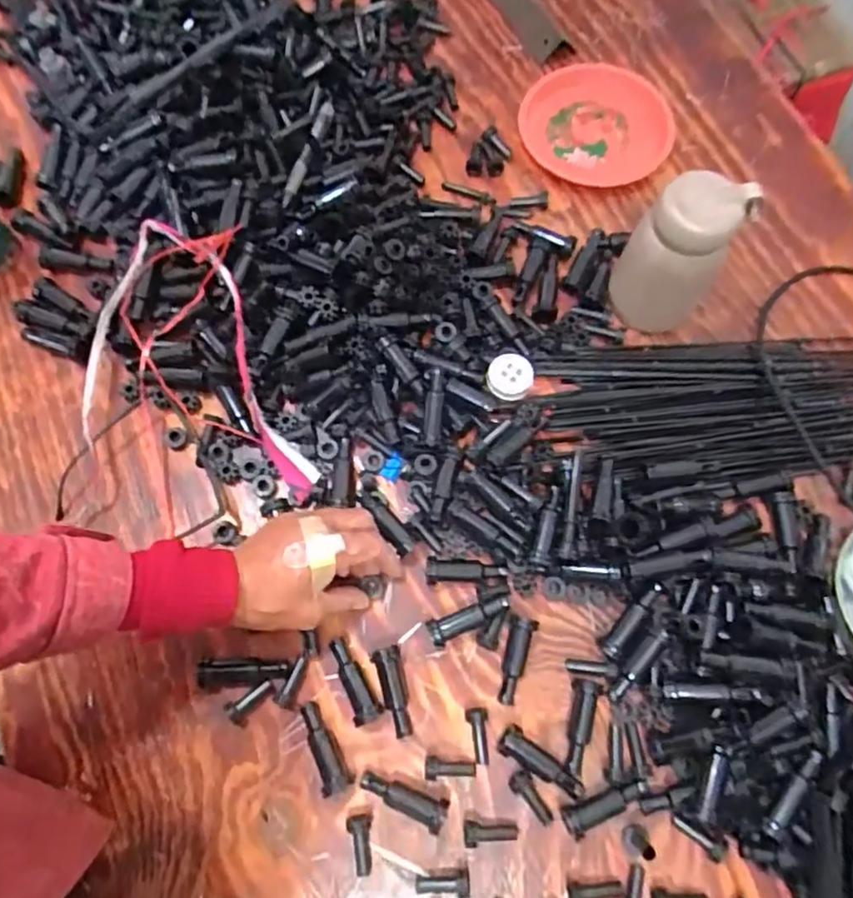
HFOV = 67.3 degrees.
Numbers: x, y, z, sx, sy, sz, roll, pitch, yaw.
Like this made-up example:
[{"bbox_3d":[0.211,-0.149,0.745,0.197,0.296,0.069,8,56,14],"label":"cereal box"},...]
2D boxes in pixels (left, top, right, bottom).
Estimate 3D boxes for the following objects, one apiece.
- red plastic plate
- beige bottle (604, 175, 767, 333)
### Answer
[{"bbox_3d":[0.181,-0.349,0.689,0.155,0.017,0.154,-1,71,1],"label":"red plastic plate"},{"bbox_3d":[0.214,-0.162,0.551,0.071,0.140,0.078,40,76,14],"label":"beige bottle"}]

